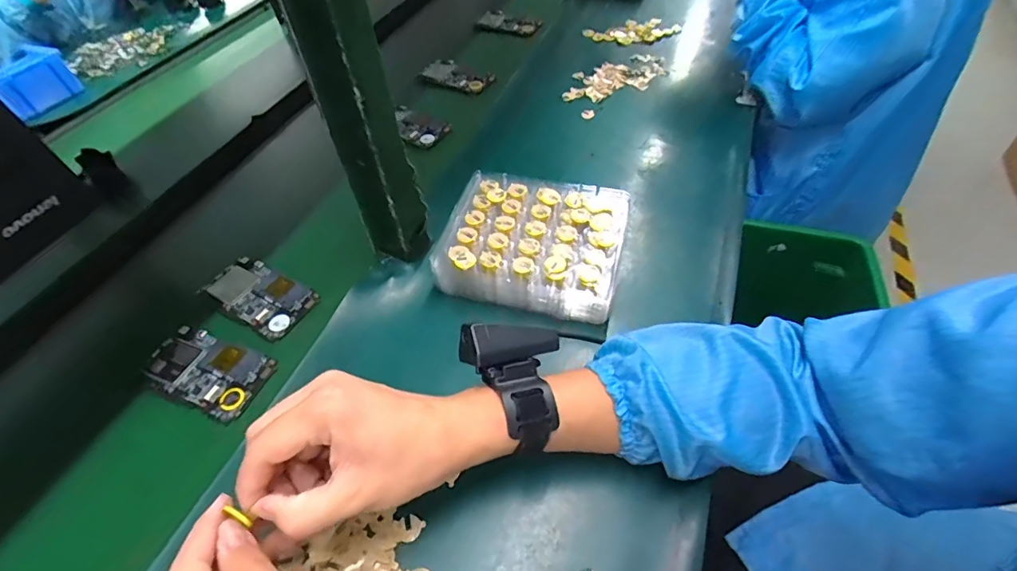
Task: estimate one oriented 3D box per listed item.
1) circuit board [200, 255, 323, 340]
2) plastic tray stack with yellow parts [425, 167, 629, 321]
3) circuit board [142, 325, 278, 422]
[{"bbox_3d":[-0.263,0.009,0.505,0.122,0.010,0.063,25,56,19],"label":"circuit board"},{"bbox_3d":[0.025,-0.044,0.497,0.179,0.058,0.153,12,53,10],"label":"plastic tray stack with yellow parts"},{"bbox_3d":[-0.281,0.078,0.449,0.121,0.007,0.063,18,54,15],"label":"circuit board"}]

